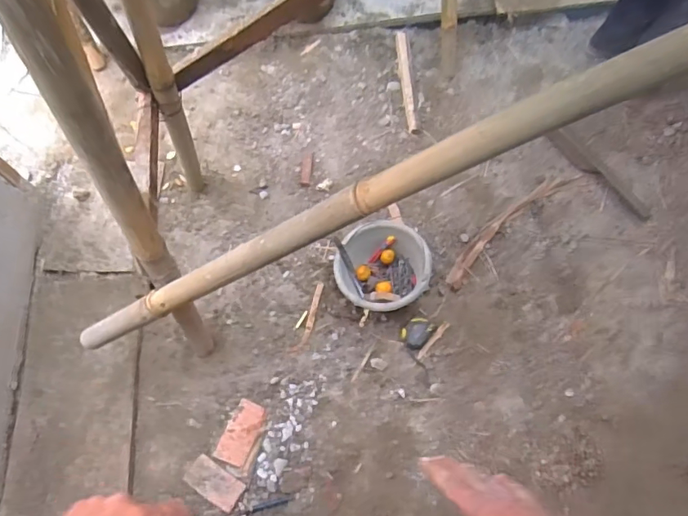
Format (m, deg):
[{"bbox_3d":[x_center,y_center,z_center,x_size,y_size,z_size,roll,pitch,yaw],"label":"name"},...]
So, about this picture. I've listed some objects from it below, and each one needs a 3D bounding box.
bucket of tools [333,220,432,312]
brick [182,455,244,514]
[{"bbox_3d":[0.102,0.035,1.418,0.239,0.165,0.238,-1,67,1],"label":"bucket of tools"},{"bbox_3d":[-0.317,0.549,1.250,0.142,0.036,0.073,30,70,14],"label":"brick"}]

